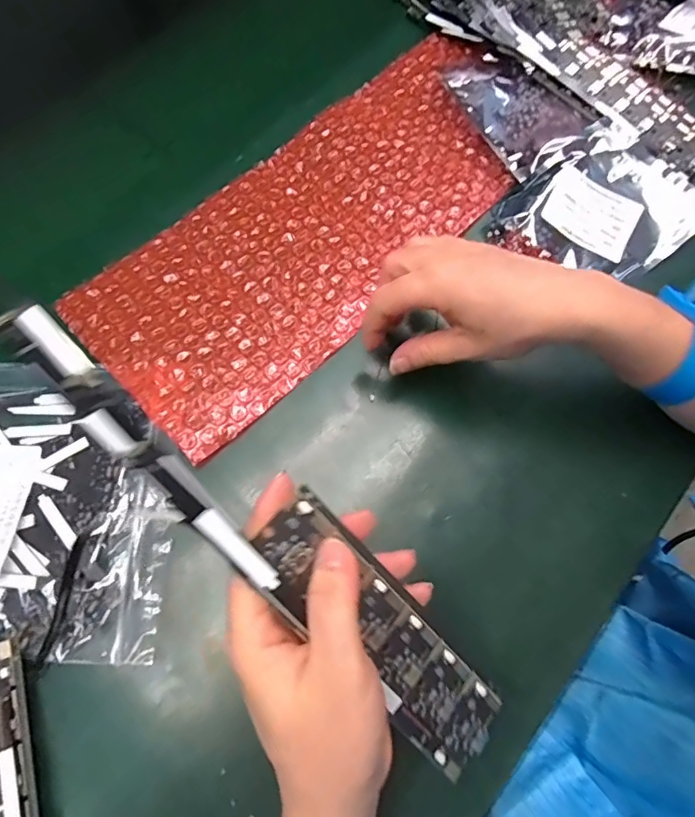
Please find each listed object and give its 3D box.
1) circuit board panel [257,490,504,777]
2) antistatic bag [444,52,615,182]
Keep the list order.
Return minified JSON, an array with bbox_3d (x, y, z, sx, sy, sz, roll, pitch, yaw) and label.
[{"bbox_3d":[0.015,0.090,0.191,0.037,0.008,0.129,-45,104,-22],"label":"circuit board panel"},{"bbox_3d":[0.116,-0.216,0.352,0.075,0.008,0.104,-34,74,-13],"label":"antistatic bag"}]

